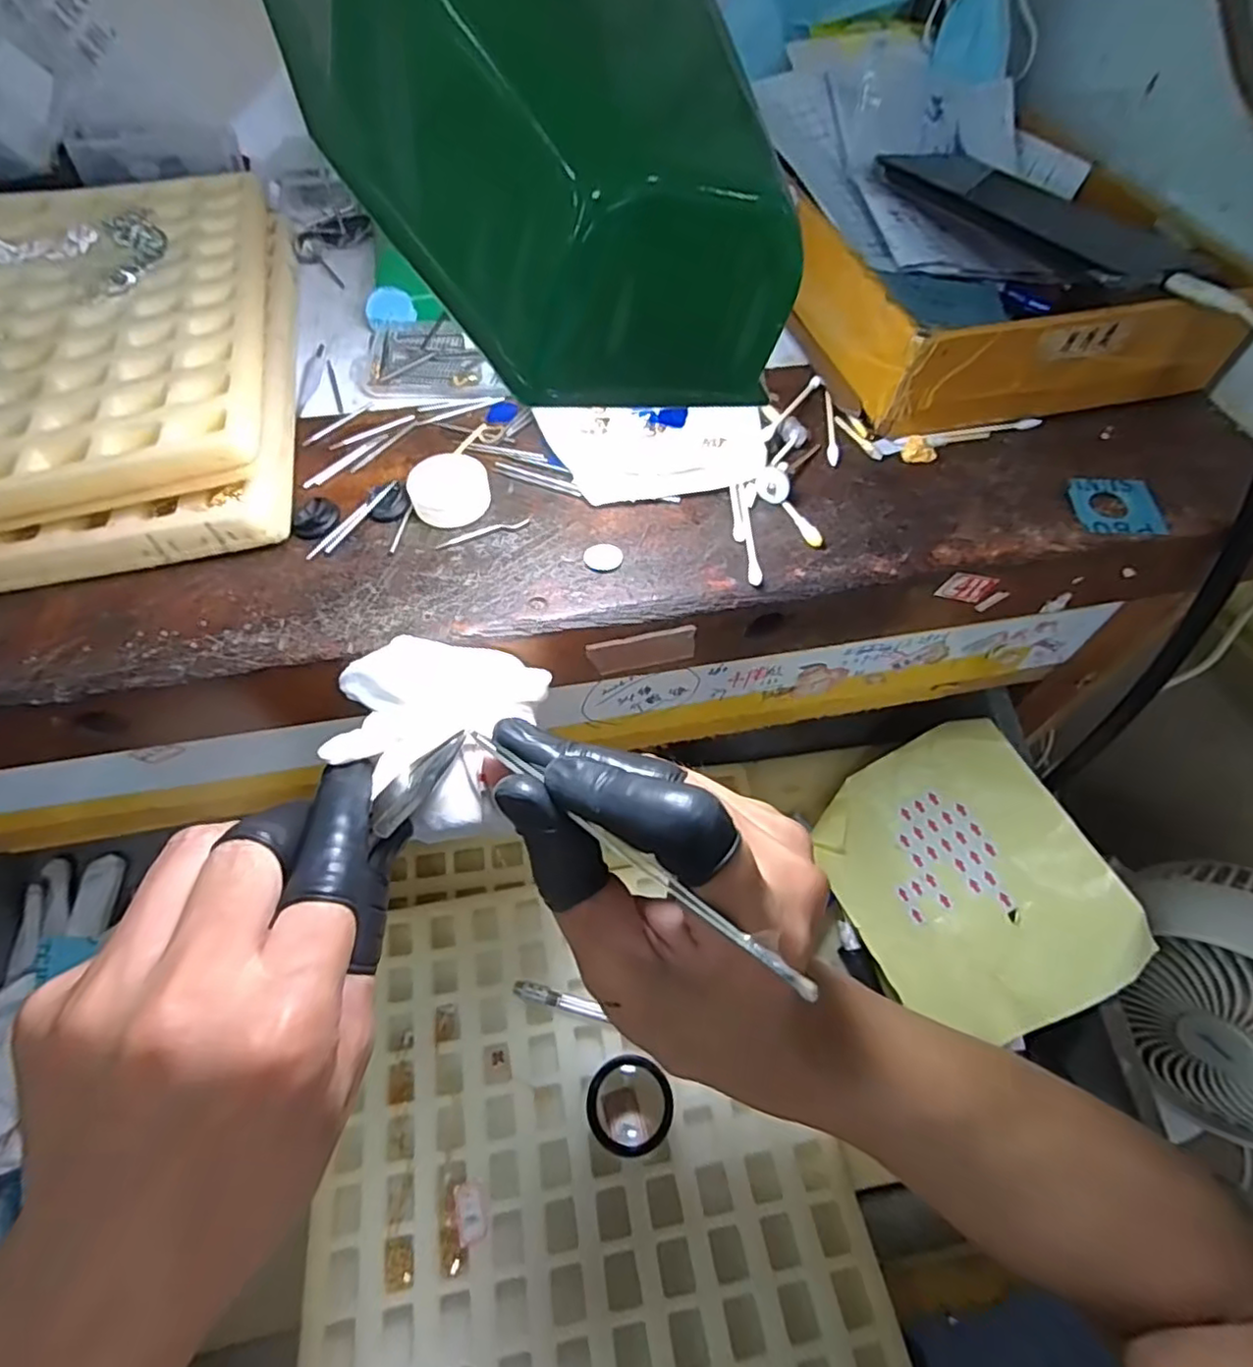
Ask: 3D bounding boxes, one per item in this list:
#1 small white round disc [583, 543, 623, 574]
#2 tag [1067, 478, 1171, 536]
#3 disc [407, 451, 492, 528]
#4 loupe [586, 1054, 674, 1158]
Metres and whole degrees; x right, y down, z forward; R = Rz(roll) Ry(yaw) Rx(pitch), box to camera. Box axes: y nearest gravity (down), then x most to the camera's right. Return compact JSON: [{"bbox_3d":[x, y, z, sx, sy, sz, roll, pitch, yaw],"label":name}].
[{"bbox_3d":[-0.009,-0.051,0.267,0.015,0.004,0.014,0,57,-1],"label":"small white round disc"},{"bbox_3d":[0.209,-0.076,0.283,0.035,0.004,0.032,3,57,1],"label":"tag"},{"bbox_3d":[-0.075,-0.081,0.282,0.032,0.006,0.032,1,83,-12],"label":"disc"},{"bbox_3d":[0.001,0.212,0.336,0.041,0.030,0.043,0,57,-1],"label":"loupe"}]

